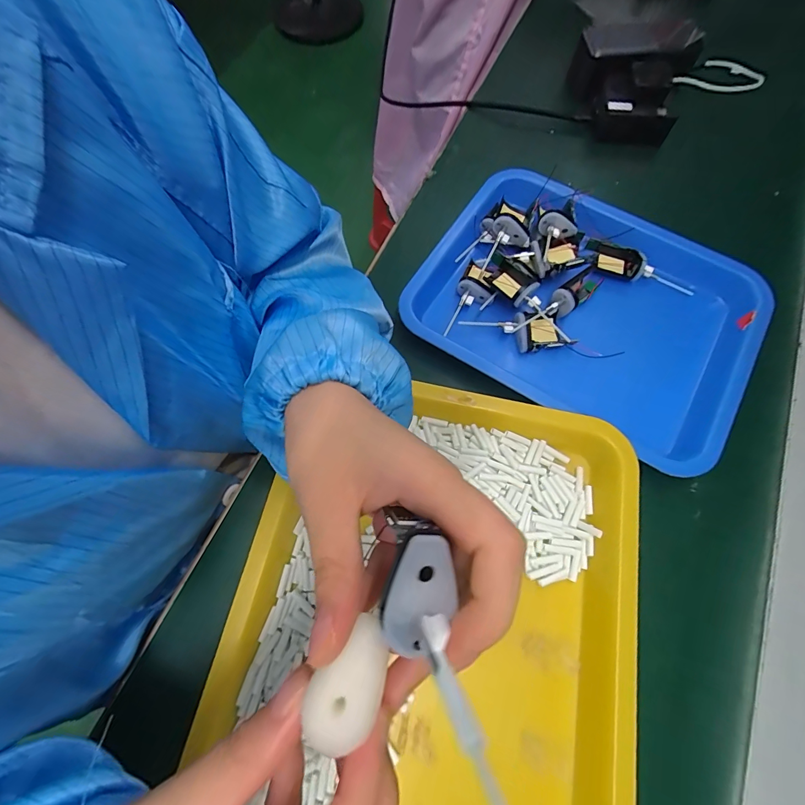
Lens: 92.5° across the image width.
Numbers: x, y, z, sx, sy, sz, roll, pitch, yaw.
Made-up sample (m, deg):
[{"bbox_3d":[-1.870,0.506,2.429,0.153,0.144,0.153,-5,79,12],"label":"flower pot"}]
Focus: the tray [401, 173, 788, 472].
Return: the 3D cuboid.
[{"bbox_3d":[0.167,-0.093,0.353,0.292,0.036,0.220,31,73,11],"label":"tray"}]

